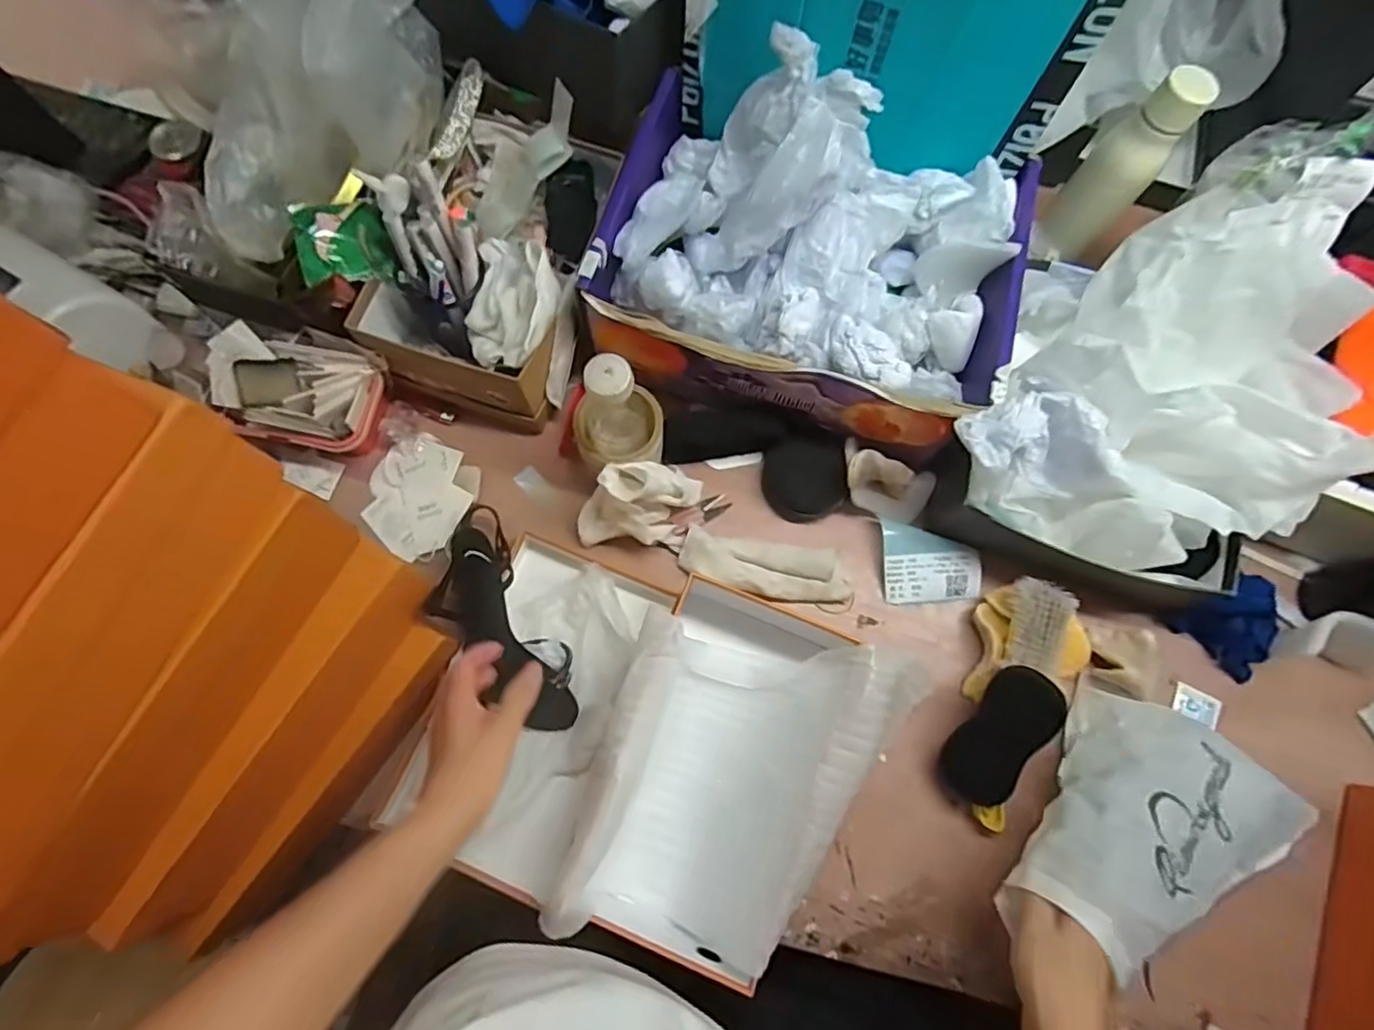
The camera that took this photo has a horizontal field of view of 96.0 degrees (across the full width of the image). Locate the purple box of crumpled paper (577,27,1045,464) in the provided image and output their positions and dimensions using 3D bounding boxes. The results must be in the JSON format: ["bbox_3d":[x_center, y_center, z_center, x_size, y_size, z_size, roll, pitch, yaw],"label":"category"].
[{"bbox_3d":[0.122,-0.262,0.614,0.399,0.195,0.288,15,73,3],"label":"purple box of crumpled paper"}]

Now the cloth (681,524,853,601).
[{"bbox_3d":[0.081,0.053,0.635,0.171,0.023,0.059,11,73,1],"label":"cloth"}]

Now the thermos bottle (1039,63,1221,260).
[{"bbox_3d":[0.438,-0.344,0.630,0.068,0.178,0.066,31,75,7],"label":"thermos bottle"}]

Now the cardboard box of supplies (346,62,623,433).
[{"bbox_3d":[-0.196,-0.291,0.662,0.206,0.136,0.338,15,73,3],"label":"cardboard box of supplies"}]

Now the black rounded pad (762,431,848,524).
[{"bbox_3d":[0.126,-0.040,0.659,0.088,0.007,0.095,6,104,20],"label":"black rounded pad"}]

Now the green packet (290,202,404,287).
[{"bbox_3d":[-0.339,-0.268,0.611,0.081,0.017,0.076,-16,96,-33],"label":"green packet"}]

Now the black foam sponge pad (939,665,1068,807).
[{"bbox_3d":[0.294,0.208,0.578,0.136,0.025,0.067,-60,38,12],"label":"black foam sponge pad"}]

